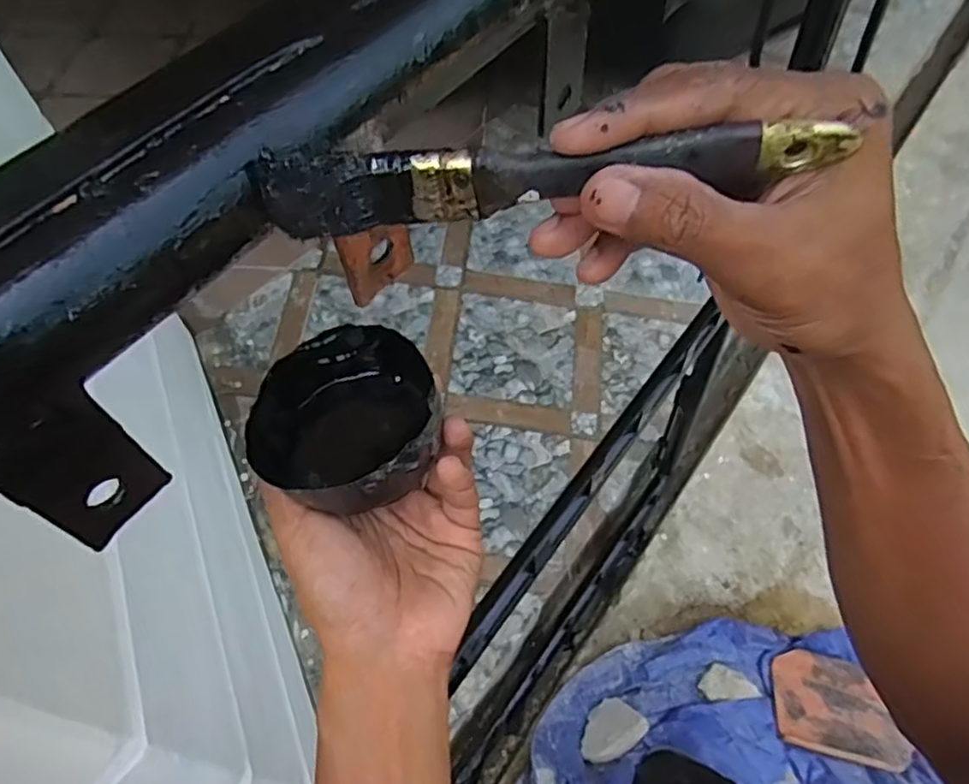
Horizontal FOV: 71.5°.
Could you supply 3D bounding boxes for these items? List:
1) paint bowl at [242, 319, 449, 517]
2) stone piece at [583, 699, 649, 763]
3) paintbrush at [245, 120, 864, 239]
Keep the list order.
[{"bbox_3d":[-0.064,0.019,0.312,0.088,0.048,0.086,-2,55,3],"label":"paint bowl"},{"bbox_3d":[0.235,0.641,1.270,0.126,0.051,0.092,-36,60,-19],"label":"stone piece"},{"bbox_3d":[0.015,-0.065,0.201,0.168,0.026,0.008,-3,55,8],"label":"paintbrush"}]

